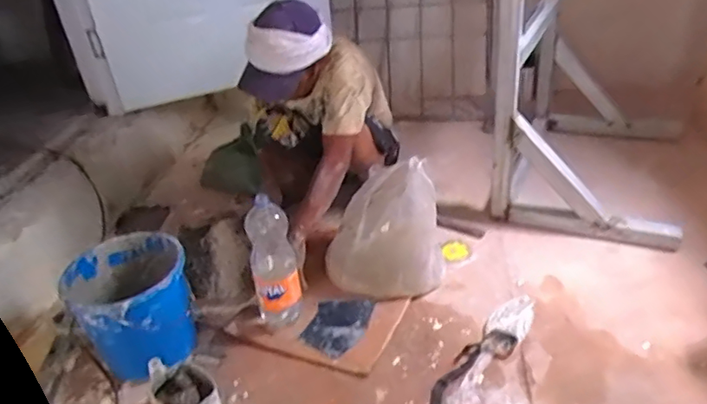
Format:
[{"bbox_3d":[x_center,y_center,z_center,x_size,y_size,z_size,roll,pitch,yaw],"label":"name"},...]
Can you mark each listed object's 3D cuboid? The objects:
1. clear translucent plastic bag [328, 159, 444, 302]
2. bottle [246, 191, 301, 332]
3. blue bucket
[{"bbox_3d":[0.076,0.063,1.341,0.276,0.314,0.236,-5,34,4],"label":"clear translucent plastic bag"},{"bbox_3d":[-0.180,0.150,1.218,0.110,0.339,0.094,-13,34,-9],"label":"bottle"},{"bbox_3d":[-0.484,0.242,1.217,0.236,0.250,0.264,-26,38,-25],"label":"blue bucket"}]

